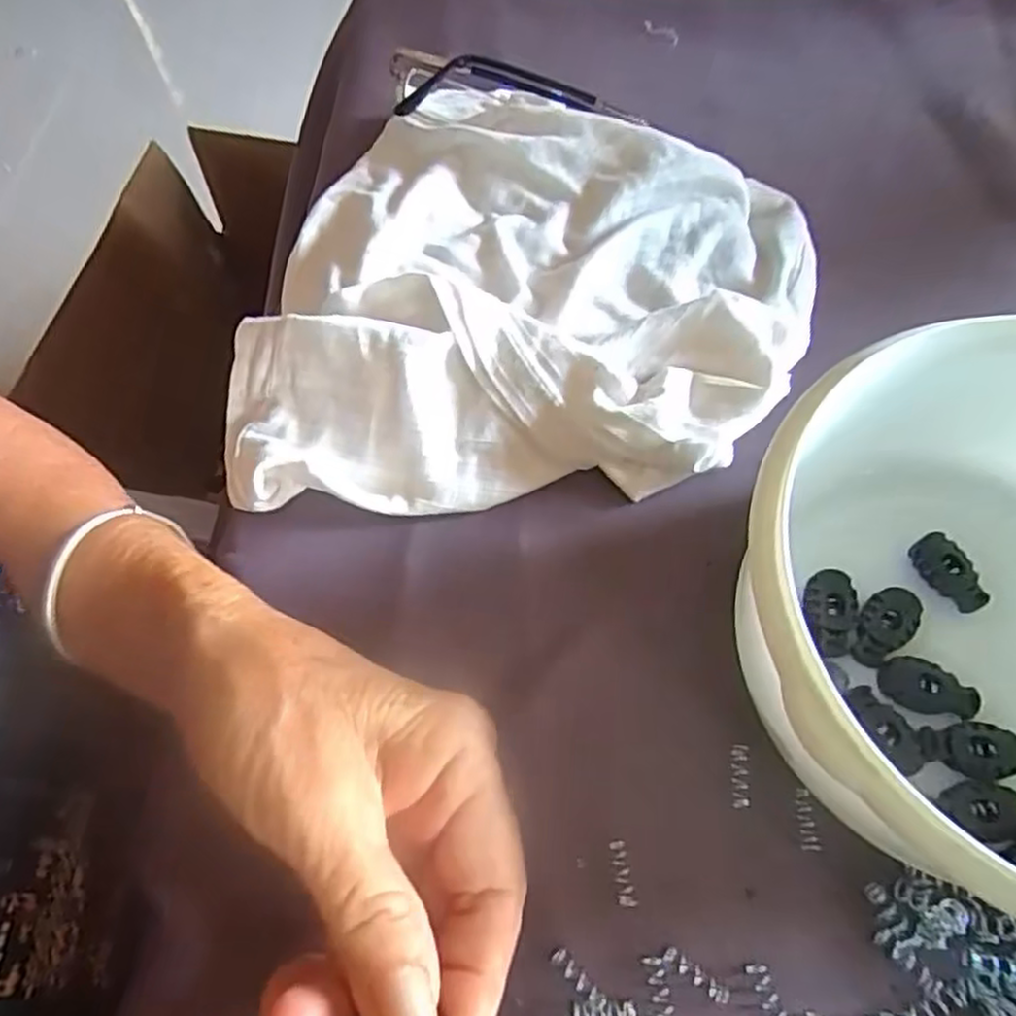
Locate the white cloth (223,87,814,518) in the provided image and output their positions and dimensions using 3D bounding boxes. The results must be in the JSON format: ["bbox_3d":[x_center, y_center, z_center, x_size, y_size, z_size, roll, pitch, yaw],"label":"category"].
[{"bbox_3d":[0.004,-0.096,0.293,0.221,0.040,0.191,-2,65,2],"label":"white cloth"}]

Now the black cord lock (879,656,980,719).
[{"bbox_3d":[0.136,0.058,0.231,0.029,0.005,0.016,22,68,12],"label":"black cord lock"}]

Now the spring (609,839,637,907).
[{"bbox_3d":[0.034,0.111,0.217,0.006,0.004,0.018,-11,65,-2],"label":"spring"}]

